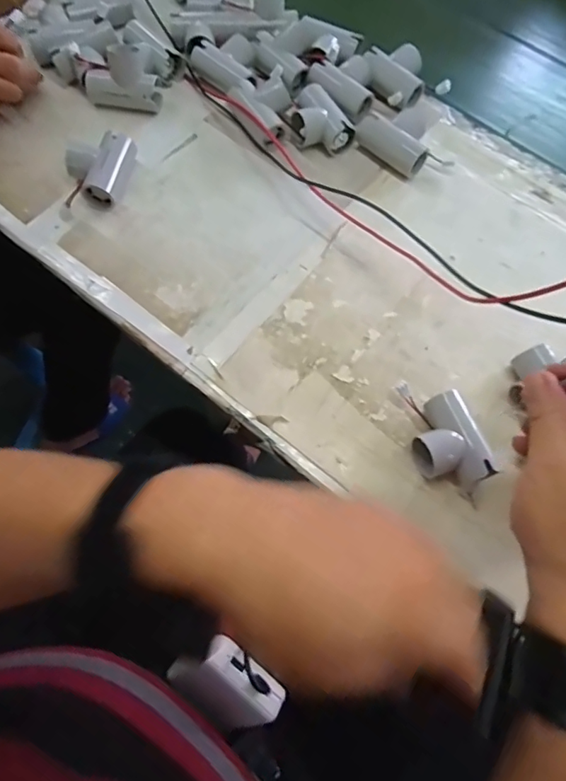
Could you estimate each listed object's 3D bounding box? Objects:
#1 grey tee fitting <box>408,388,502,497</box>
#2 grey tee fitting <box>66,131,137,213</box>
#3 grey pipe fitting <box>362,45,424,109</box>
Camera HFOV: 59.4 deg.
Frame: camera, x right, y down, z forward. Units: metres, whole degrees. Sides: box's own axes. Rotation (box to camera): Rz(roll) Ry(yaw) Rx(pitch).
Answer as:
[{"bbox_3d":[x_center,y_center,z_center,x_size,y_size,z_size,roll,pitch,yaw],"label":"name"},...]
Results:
[{"bbox_3d":[0.132,0.044,0.402,0.048,0.034,0.075,-20,70,-10],"label":"grey tee fitting"},{"bbox_3d":[-0.180,-0.222,0.498,0.055,0.034,0.089,12,68,3],"label":"grey tee fitting"},{"bbox_3d":[0.120,-0.348,0.553,0.073,0.028,0.035,39,71,-2],"label":"grey pipe fitting"}]

